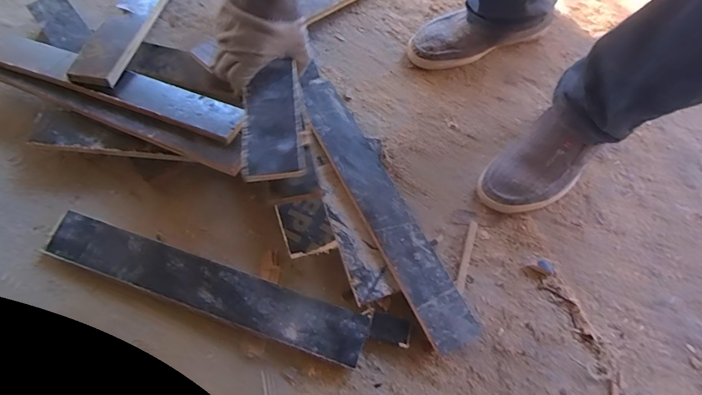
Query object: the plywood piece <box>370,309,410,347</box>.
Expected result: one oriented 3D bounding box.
[{"bbox_3d":[0.048,0.163,0.480,0.049,0.015,0.032,15,67,7],"label":"plywood piece"}]

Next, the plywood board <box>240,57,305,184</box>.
[{"bbox_3d":[-0.091,-0.094,0.454,0.066,0.014,0.161,-3,64,0],"label":"plywood board"}]

